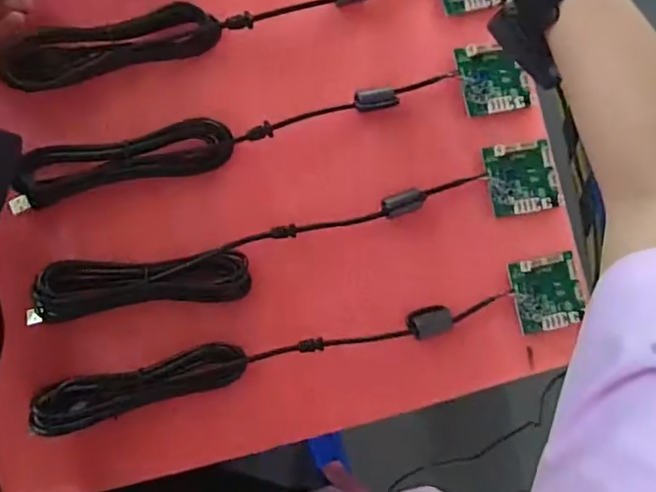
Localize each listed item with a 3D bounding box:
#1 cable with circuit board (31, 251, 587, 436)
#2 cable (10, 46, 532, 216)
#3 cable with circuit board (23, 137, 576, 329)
[{"bbox_3d":[0.002,0.074,0.431,0.423,0.022,0.056,-11,93,-9],"label":"cable with circuit board"},{"bbox_3d":[-0.028,-0.090,0.429,0.398,0.021,0.051,-16,94,-9],"label":"cable"},{"bbox_3d":[-0.009,-0.008,0.433,0.413,0.017,0.056,-16,94,-9],"label":"cable with circuit board"}]

